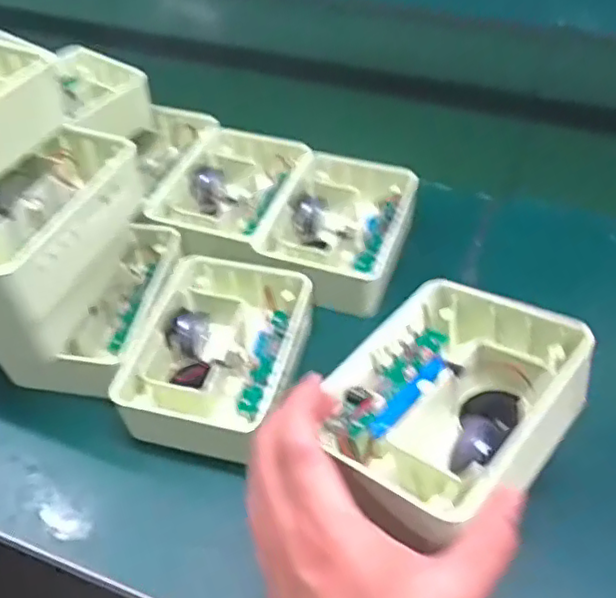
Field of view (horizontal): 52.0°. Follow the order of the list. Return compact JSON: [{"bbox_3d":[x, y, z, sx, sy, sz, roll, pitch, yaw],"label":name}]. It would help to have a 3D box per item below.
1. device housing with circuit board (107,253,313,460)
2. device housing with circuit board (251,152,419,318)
[{"bbox_3d":[-0.067,0.040,0.468,0.111,0.041,0.151,11,48,10],"label":"device housing with circuit board"},{"bbox_3d":[0.028,-0.060,0.556,0.111,0.045,0.150,18,50,16],"label":"device housing with circuit board"}]

